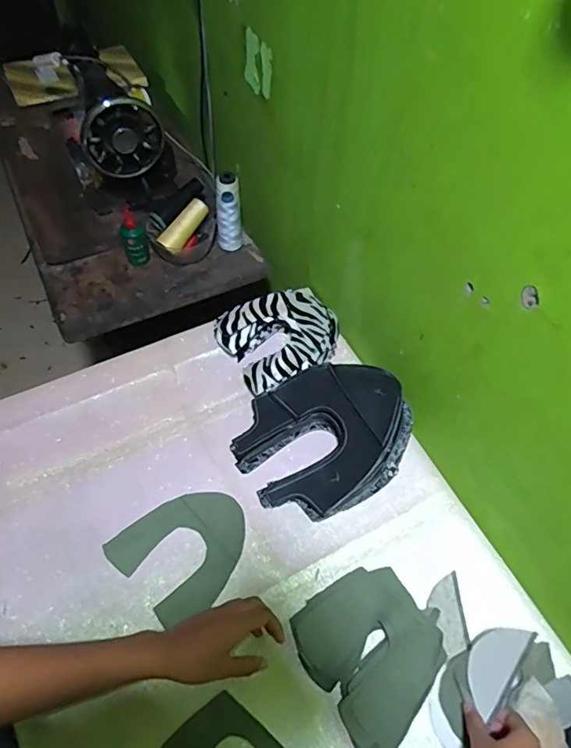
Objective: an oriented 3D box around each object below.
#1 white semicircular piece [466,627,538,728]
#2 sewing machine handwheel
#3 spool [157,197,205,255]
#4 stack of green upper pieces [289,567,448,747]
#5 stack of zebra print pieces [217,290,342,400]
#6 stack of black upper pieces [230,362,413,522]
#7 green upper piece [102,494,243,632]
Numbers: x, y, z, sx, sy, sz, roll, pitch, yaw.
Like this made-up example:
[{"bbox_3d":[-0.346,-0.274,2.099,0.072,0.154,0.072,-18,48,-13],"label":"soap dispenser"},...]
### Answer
[{"bbox_3d":[0.235,0.322,0.551,0.009,0.061,0.098,37,85,-22],"label":"white semicircular piece"},{"bbox_3d":[-0.279,-0.406,0.842,0.132,0.126,0.022,-31,63,-20],"label":"sewing machine handwheel"},{"bbox_3d":[-0.185,-0.268,0.886,0.031,0.035,0.113,28,75,15],"label":"spool"},{"bbox_3d":[0.104,0.318,0.569,0.154,0.037,0.169,-31,63,-21],"label":"stack of green upper pieces"},{"bbox_3d":[-0.002,-0.057,0.784,0.179,0.079,0.145,-28,62,-19],"label":"stack of zebra print pieces"},{"bbox_3d":[0.053,0.079,0.687,0.234,0.100,0.201,-31,63,-21],"label":"stack of black upper pieces"},{"bbox_3d":[-0.130,0.224,0.643,0.144,0.005,0.158,39,63,21],"label":"green upper piece"}]

